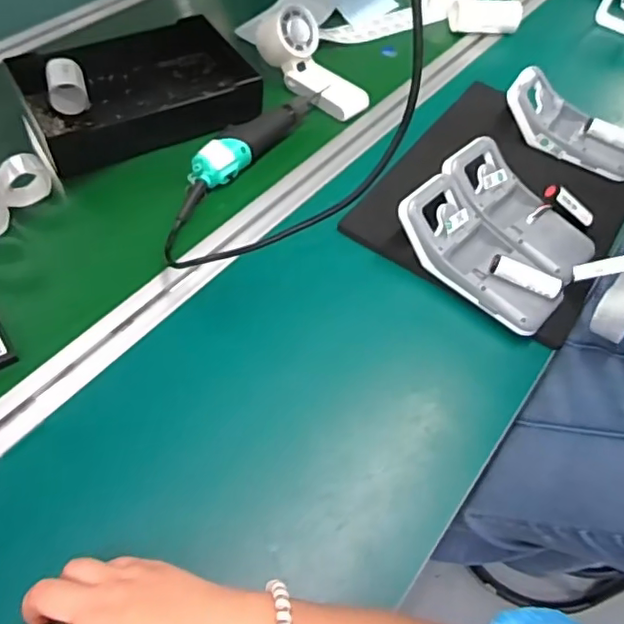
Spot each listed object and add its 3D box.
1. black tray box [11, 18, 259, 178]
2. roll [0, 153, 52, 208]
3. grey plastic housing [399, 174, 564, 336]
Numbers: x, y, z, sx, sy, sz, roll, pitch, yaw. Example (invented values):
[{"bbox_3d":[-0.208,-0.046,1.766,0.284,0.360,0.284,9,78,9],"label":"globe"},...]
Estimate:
[{"bbox_3d":[-0.208,-0.273,0.695,0.262,0.067,0.174,-21,59,-19],"label":"black tray box"},{"bbox_3d":[-0.298,-0.135,0.591,0.050,0.030,0.054,-21,59,-19],"label":"roll"},{"bbox_3d":[0.159,-0.052,0.552,0.083,0.041,0.177,-35,79,-26],"label":"grey plastic housing"}]

